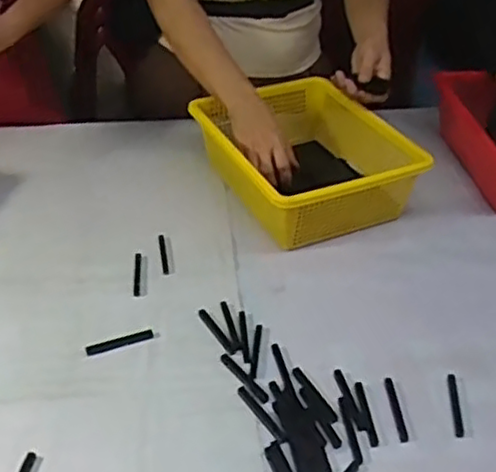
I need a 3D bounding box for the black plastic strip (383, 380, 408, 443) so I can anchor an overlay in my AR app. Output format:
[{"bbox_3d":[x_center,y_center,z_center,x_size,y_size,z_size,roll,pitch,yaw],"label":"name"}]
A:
[{"bbox_3d":[0.148,0.173,0.689,0.012,0.005,0.078,0,36,-3],"label":"black plastic strip"}]

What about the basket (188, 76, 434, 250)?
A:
[{"bbox_3d":[0.072,-0.117,0.994,0.238,0.104,0.330,-16,39,-22],"label":"basket"}]

